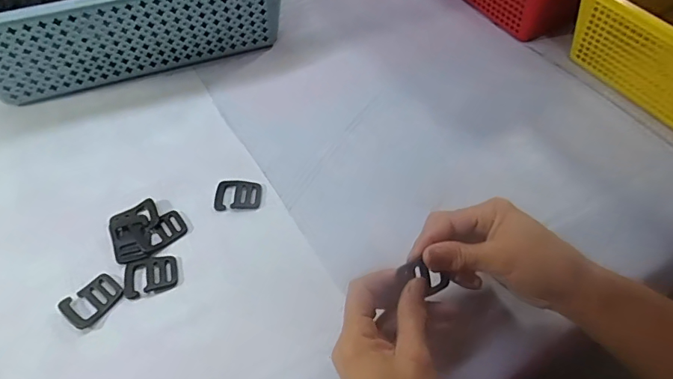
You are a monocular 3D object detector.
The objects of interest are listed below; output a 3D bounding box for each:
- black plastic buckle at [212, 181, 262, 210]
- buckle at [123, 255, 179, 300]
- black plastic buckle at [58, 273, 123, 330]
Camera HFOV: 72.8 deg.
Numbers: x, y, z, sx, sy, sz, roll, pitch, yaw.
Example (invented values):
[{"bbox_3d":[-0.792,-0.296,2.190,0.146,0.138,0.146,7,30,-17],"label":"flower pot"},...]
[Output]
[{"bbox_3d":[-0.095,0.004,0.439,0.045,0.005,0.034,-4,54,-3],"label":"black plastic buckle"},{"bbox_3d":[-0.158,0.072,0.387,0.045,0.004,0.034,-14,55,-10],"label":"buckle"},{"bbox_3d":[-0.200,0.090,0.374,0.033,0.006,0.044,31,60,20],"label":"black plastic buckle"}]

